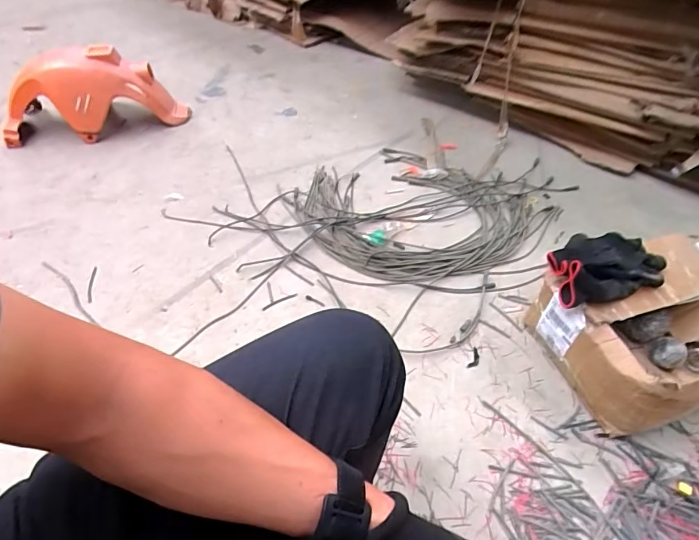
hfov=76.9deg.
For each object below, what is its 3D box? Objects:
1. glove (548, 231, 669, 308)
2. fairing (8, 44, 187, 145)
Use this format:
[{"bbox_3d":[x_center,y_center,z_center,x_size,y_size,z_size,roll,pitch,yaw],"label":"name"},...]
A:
[{"bbox_3d":[0.406,-0.018,0.709,0.209,0.057,0.130,-17,52,-17],"label":"glove"},{"bbox_3d":[-0.698,-0.474,1.180,0.470,0.174,0.156,-8,50,-8],"label":"fairing"}]

